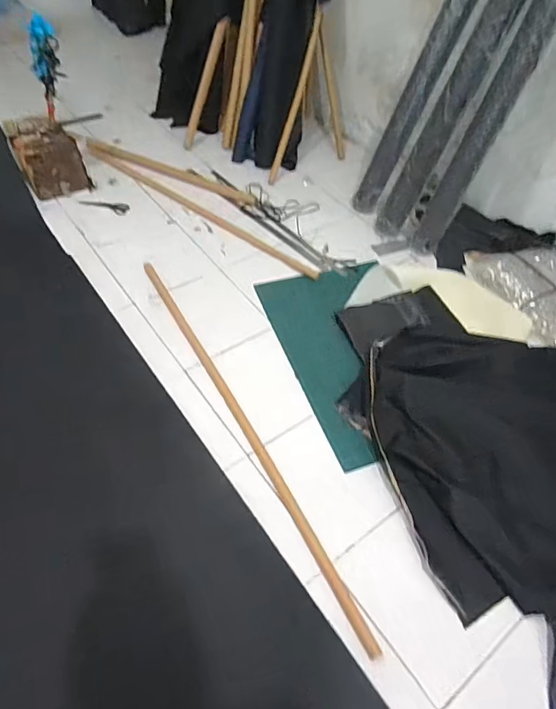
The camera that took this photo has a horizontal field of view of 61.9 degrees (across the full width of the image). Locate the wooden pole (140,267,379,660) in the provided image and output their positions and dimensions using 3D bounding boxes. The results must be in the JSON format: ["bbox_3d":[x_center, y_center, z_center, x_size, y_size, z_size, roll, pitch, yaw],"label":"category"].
[{"bbox_3d":[-0.143,0.189,1.549,0.040,0.030,1.563,-20,55,-24],"label":"wooden pole"}]

